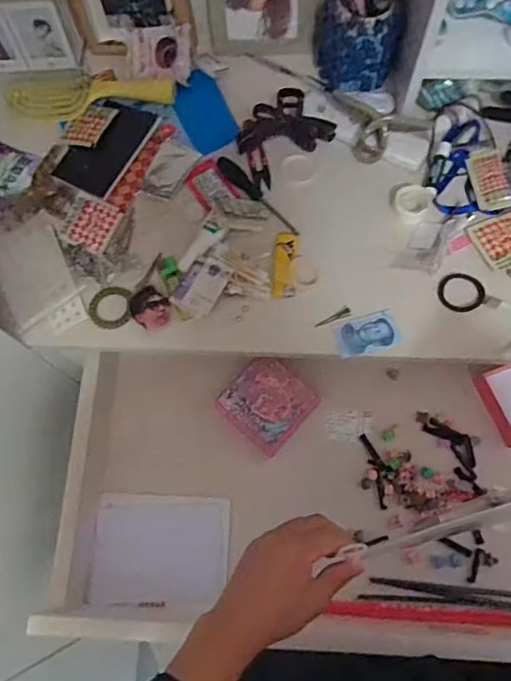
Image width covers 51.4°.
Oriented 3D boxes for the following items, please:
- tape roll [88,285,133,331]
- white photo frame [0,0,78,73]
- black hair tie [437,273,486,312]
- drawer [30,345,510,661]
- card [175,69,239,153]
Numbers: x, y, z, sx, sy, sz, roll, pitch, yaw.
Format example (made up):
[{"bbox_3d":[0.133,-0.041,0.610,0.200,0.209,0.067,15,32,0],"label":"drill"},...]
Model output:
[{"bbox_3d":[-0.163,-0.037,0.599,0.049,0.013,0.048,-1,71,2],"label":"tape roll"},{"bbox_3d":[-0.301,-0.380,0.671,0.130,0.084,0.020,-2,71,2],"label":"white photo frame"},{"bbox_3d":[0.229,-0.054,0.589,0.045,0.010,0.049,-43,68,-2],"label":"black hair tie"},{"bbox_3d":[0.121,0.168,0.619,0.654,0.111,0.310,2,71,3],"label":"drawer"},{"bbox_3d":[-0.065,-0.292,0.675,0.063,0.008,0.119,-21,72,-5],"label":"card"}]

